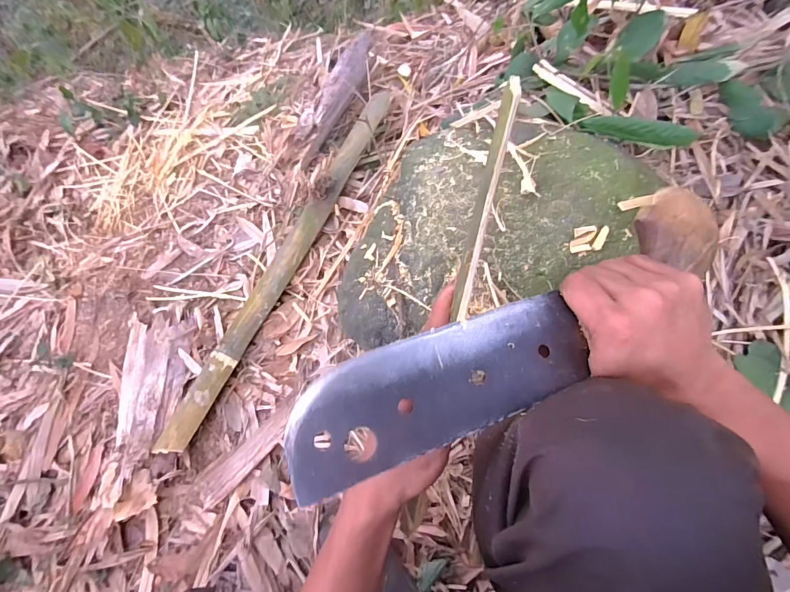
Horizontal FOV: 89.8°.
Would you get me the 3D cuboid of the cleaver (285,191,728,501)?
[{"bbox_3d":[0.097,0.025,0.275,0.356,0.025,0.074,-25,68,-16],"label":"cleaver"}]

